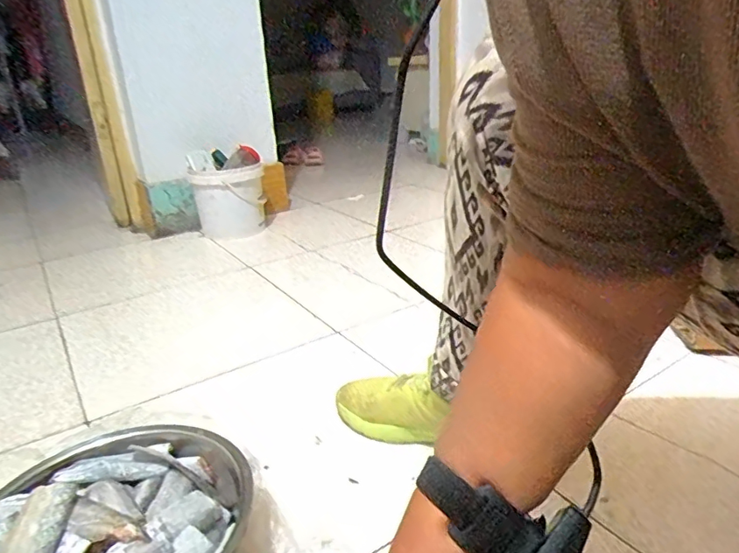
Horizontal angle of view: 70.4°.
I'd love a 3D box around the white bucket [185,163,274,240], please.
[{"bbox_3d":[-0.378,-0.214,1.460,0.211,0.187,0.178,-9,23,-13],"label":"white bucket"}]

